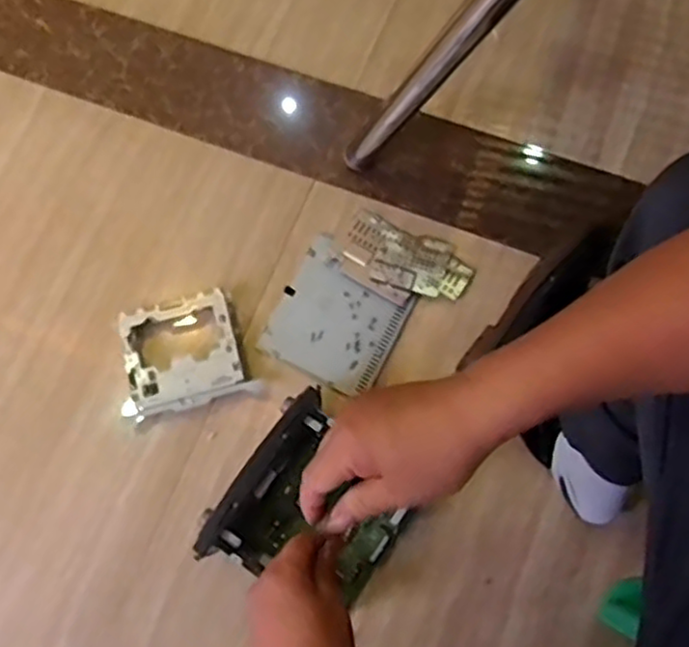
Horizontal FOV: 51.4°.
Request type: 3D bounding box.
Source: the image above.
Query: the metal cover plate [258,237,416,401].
[{"bbox_3d":[-0.007,-0.008,0.920,0.152,0.006,0.165,27,77,9],"label":"metal cover plate"}]

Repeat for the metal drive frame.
[{"bbox_3d":[-0.201,0.039,0.899,0.154,0.034,0.138,-16,74,-2],"label":"metal drive frame"}]

